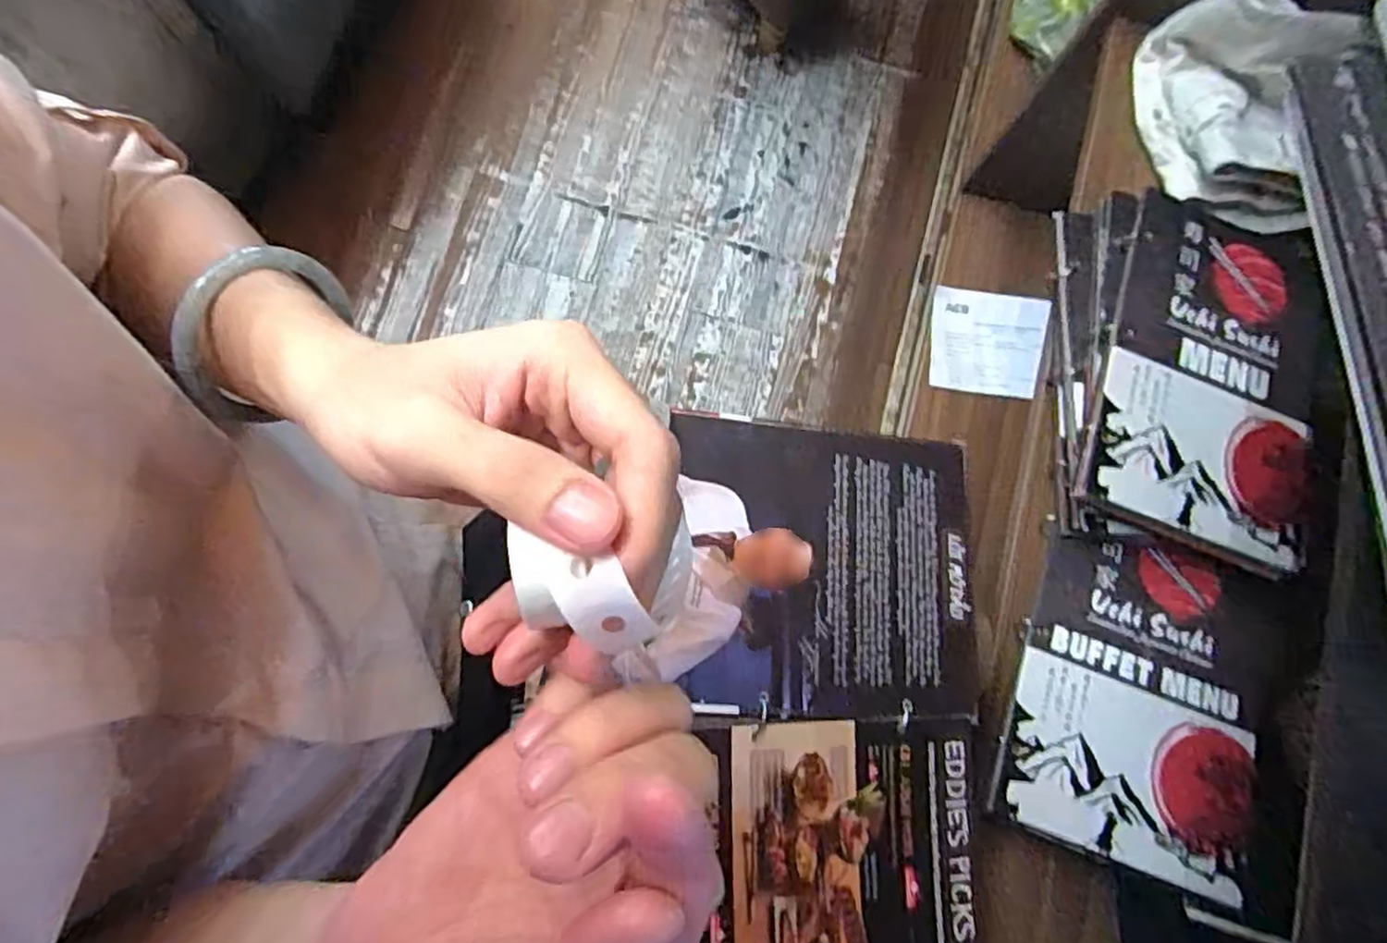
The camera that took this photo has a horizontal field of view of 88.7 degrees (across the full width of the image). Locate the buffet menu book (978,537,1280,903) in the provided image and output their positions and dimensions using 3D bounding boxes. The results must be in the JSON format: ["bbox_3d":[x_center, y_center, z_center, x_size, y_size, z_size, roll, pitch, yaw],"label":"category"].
[{"bbox_3d":[0.367,0.183,0.581,0.197,0.012,0.260,21,71,4],"label":"buffet menu book"}]

